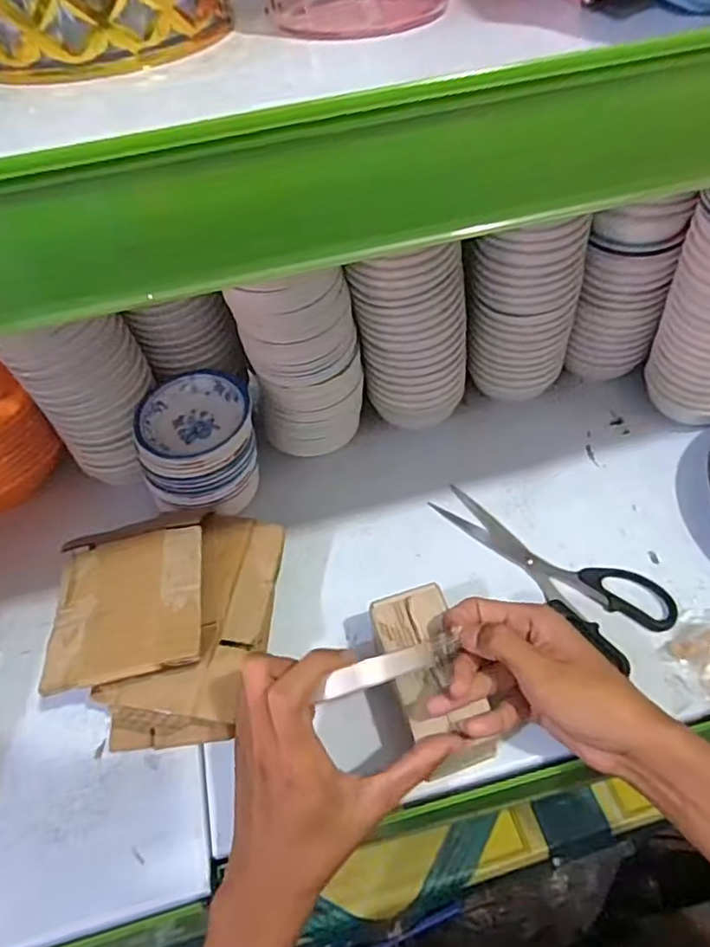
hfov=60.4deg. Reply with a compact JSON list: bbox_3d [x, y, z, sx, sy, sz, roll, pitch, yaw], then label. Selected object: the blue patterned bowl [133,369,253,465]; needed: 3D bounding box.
[{"bbox_3d":[-0.126,-0.043,0.471,0.087,0.025,0.088,-2,51,3],"label":"blue patterned bowl"}]

